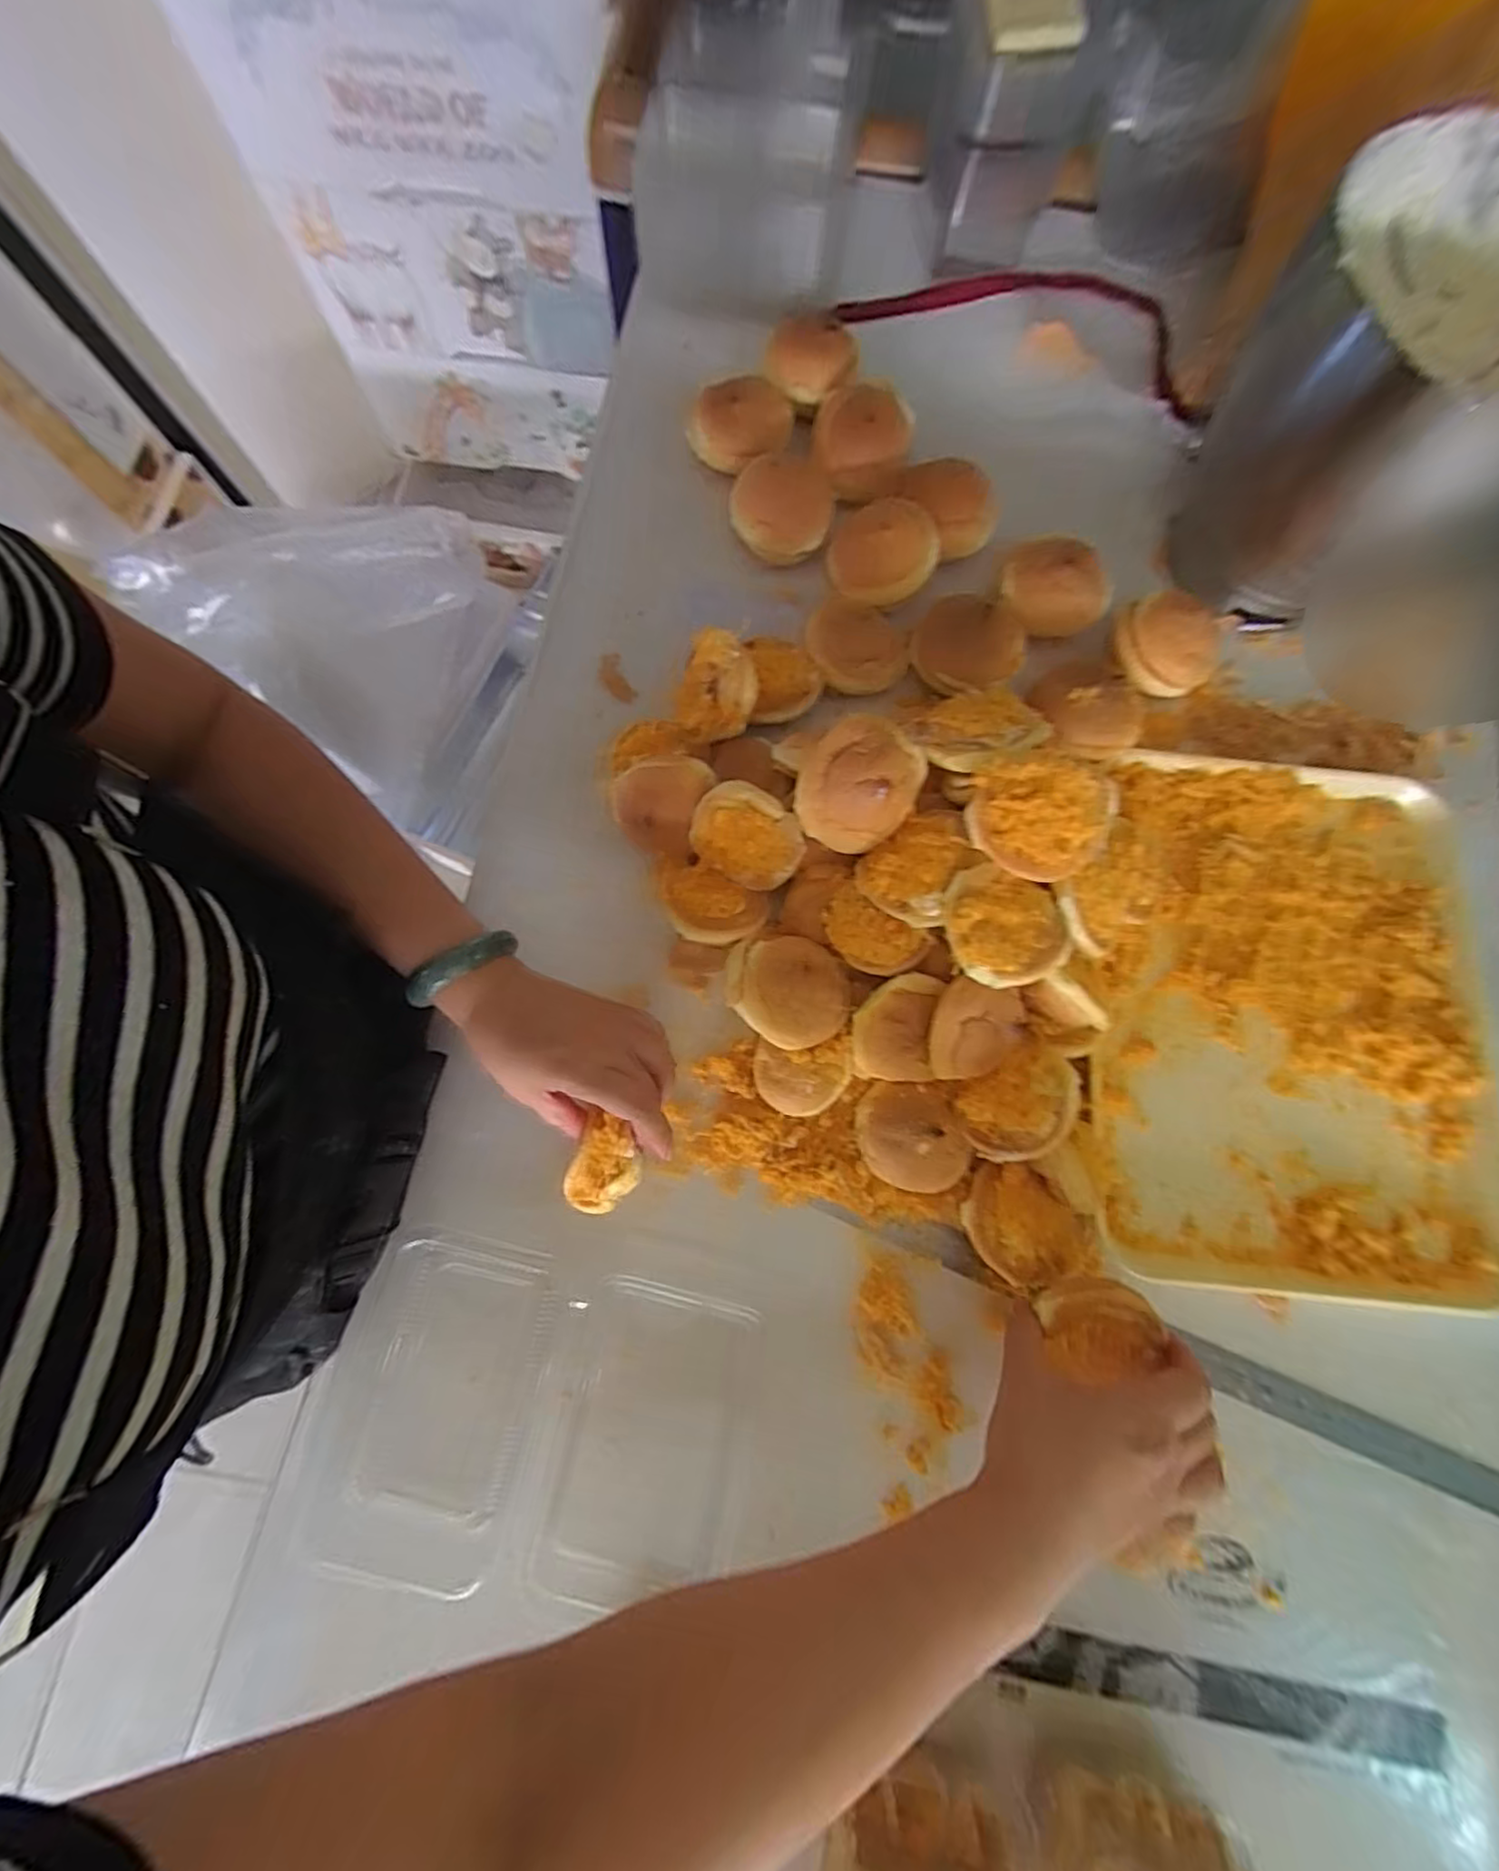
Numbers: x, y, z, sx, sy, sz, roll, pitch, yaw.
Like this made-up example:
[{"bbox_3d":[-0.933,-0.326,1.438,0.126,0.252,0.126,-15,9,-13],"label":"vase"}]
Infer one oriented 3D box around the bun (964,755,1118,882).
[{"bbox_3d":[0.176,-0.073,0.395,0.081,0.026,0.066,23,78,3],"label":"bun"}]

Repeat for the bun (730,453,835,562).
[{"bbox_3d":[0.026,-0.350,0.531,0.083,0.040,0.071,13,78,1],"label":"bun"}]

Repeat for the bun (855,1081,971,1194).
[{"bbox_3d":[0.111,0.136,0.434,0.075,0.030,0.065,15,78,2],"label":"bun"}]

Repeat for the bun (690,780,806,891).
[{"bbox_3d":[-0.001,-0.070,0.454,0.075,0.073,0.026,25,47,4],"label":"bun"}]

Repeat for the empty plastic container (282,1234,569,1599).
[{"bbox_3d":[-0.193,0.285,0.402,0.116,0.034,0.179,14,78,1],"label":"empty plastic container"}]

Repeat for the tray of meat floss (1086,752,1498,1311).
[{"bbox_3d":[0.389,0.052,0.472,0.281,0.025,0.379,8,78,0],"label":"tray of meat floss"}]

